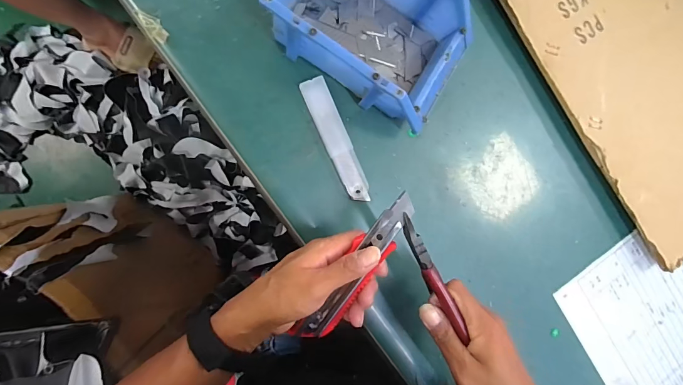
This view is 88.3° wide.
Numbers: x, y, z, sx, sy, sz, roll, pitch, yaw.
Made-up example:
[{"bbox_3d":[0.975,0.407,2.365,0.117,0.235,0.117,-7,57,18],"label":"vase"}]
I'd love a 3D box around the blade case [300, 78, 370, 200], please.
[{"bbox_3d":[-0.004,-0.052,0.358,0.027,0.009,0.130,-24,95,-8],"label":"blade case"}]

